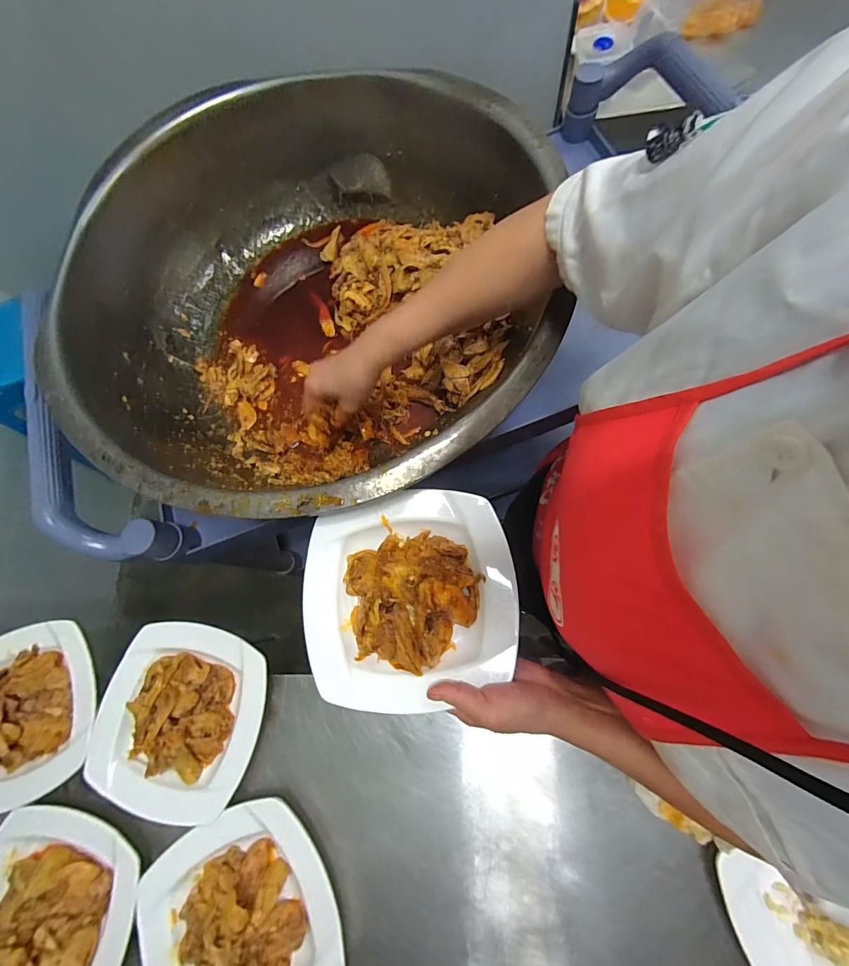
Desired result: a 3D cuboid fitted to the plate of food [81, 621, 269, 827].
[{"bbox_3d":[-0.301,0.277,0.466,0.201,0.059,0.201,0,71,0],"label":"plate of food"}]

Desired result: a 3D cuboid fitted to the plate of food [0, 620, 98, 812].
[{"bbox_3d":[-0.516,0.288,0.475,0.186,0.064,0.198,-28,76,-6],"label":"plate of food"}]

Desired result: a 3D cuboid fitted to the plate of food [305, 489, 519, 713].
[{"bbox_3d":[-0.015,0.106,0.376,0.200,0.049,0.195,0,75,1],"label":"plate of food"}]

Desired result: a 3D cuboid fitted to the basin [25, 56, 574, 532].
[{"bbox_3d":[-0.135,-0.238,0.516,0.568,0.182,0.577,0,75,1],"label":"basin"}]

